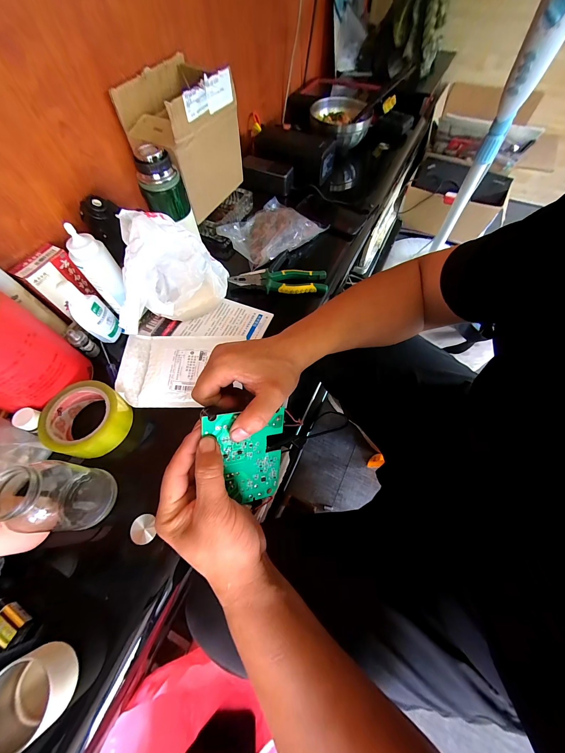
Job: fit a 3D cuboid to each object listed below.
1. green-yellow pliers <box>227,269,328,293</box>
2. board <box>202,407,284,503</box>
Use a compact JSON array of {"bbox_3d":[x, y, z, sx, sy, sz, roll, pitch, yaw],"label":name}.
[{"bbox_3d":[-0.006,-0.195,0.524,0.188,0.017,0.052,5,66,0],"label":"green-yellow pliers"},{"bbox_3d":[-0.037,0.082,0.259,0.080,0.099,0.004,-3,15,-29],"label":"board"}]

